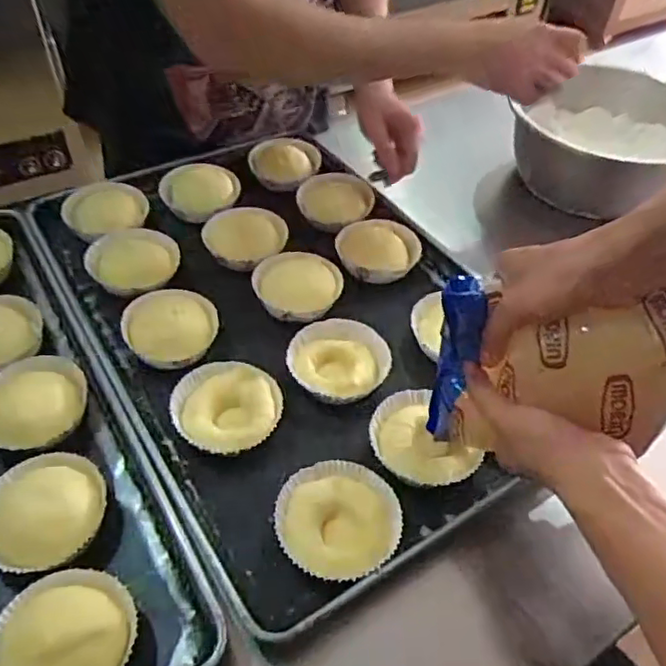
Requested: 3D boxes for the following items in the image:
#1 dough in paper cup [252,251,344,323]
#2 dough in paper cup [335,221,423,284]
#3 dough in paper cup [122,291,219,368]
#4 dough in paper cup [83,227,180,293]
[{"bbox_3d":[-0.039,-0.055,0.678,0.094,0.029,0.085,2,47,-1],"label":"dough in paper cup"},{"bbox_3d":[0.050,-0.102,0.727,0.084,0.036,0.087,1,47,-1],"label":"dough in paper cup"},{"bbox_3d":[-0.168,-0.010,0.633,0.092,0.028,0.101,-14,49,-14],"label":"dough in paper cup"},{"bbox_3d":[-0.228,-0.086,0.699,0.103,0.018,0.096,1,47,-1],"label":"dough in paper cup"}]

